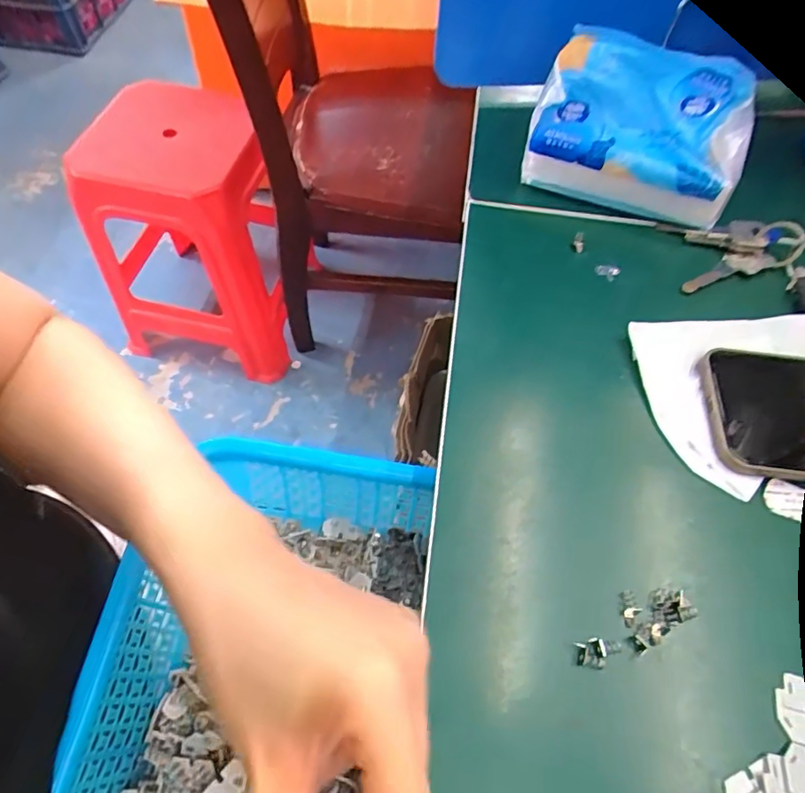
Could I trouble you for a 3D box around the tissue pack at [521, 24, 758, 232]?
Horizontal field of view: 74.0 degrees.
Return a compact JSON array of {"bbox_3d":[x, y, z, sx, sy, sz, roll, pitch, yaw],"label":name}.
[{"bbox_3d":[0.164,-0.184,0.370,0.137,0.083,0.080,22,61,10],"label":"tissue pack"}]

